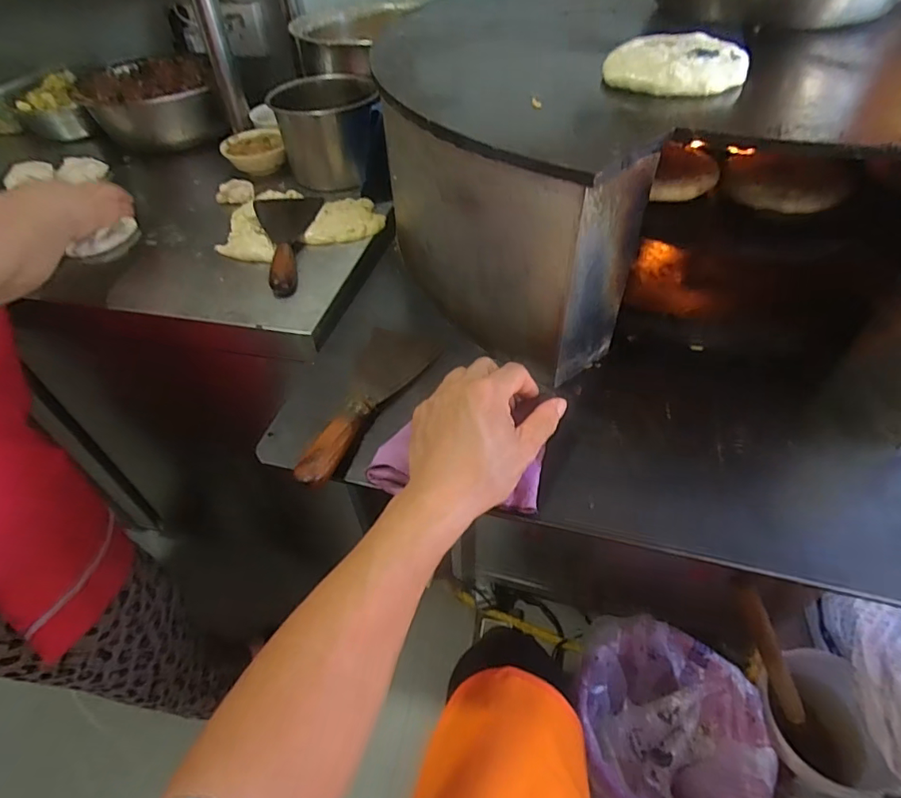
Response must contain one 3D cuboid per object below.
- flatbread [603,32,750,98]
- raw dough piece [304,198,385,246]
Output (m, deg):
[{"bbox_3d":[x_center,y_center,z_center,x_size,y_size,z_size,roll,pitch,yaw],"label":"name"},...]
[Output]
[{"bbox_3d":[0.173,-0.258,0.400,0.101,0.023,0.075,15,50,15],"label":"flatbread"},{"bbox_3d":[-0.136,-0.230,0.661,0.097,0.020,0.086,-12,49,-8],"label":"raw dough piece"}]

